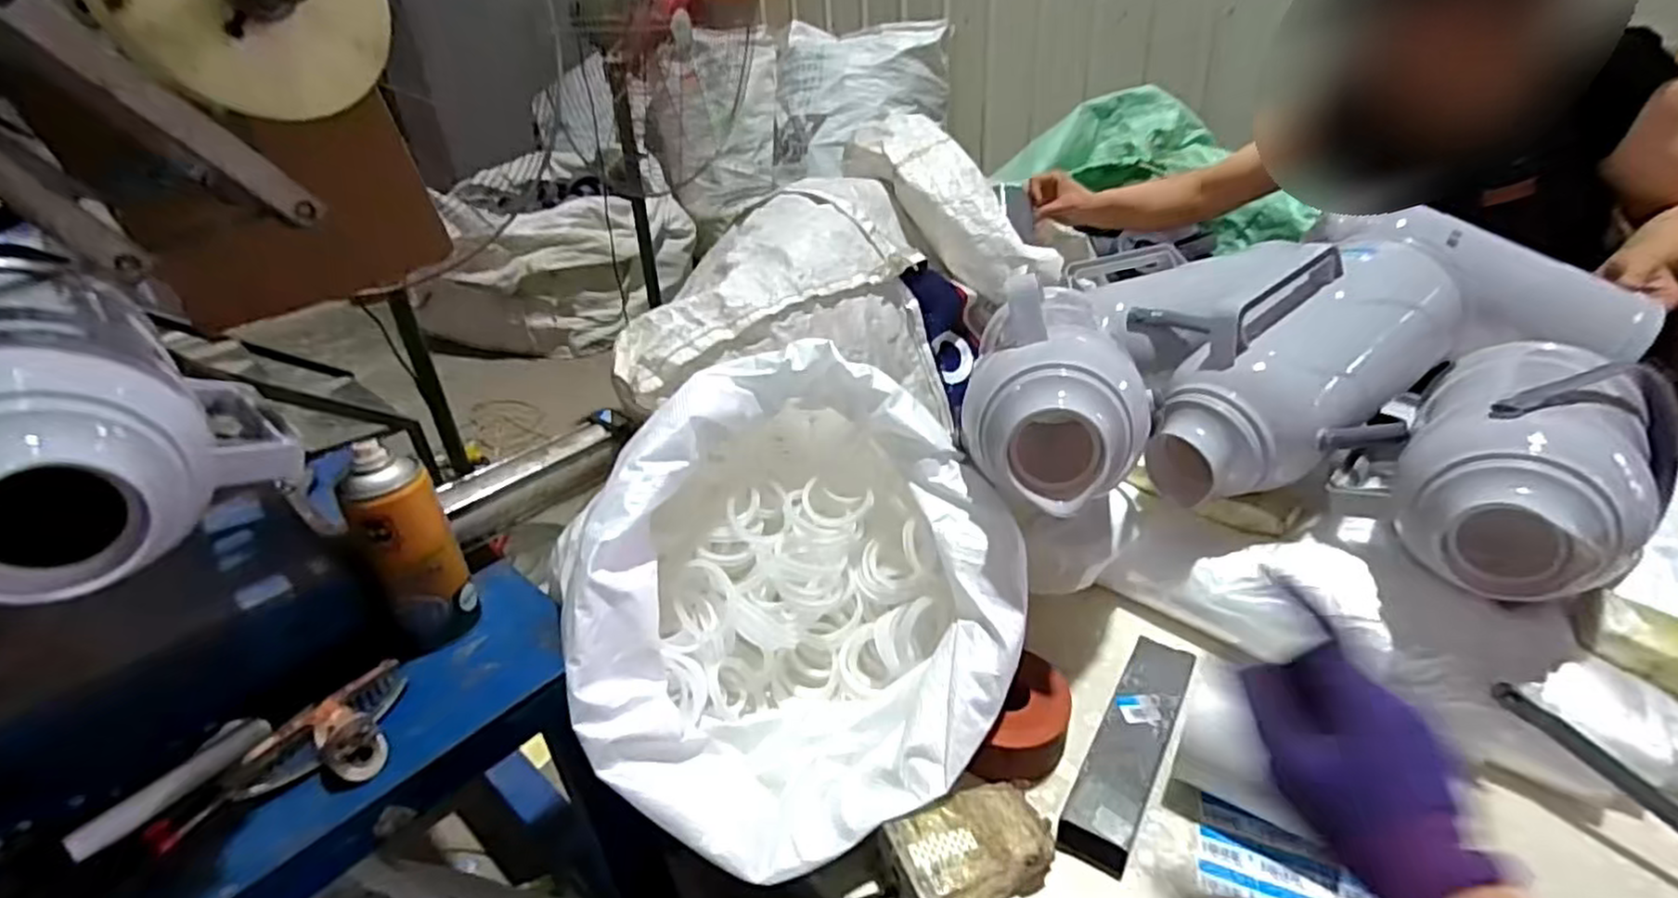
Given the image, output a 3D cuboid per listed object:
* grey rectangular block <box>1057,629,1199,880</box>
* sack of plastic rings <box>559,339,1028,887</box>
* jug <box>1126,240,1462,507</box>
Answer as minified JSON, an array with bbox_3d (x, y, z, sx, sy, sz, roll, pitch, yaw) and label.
[{"bbox_3d":[0.228,0.227,0.552,0.046,0.031,0.200,18,37,31],"label":"grey rectangular block"},{"bbox_3d":[-0.037,0.106,0.551,0.313,0.241,0.327,23,40,37],"label":"sack of plastic rings"},{"bbox_3d":[0.431,-0.101,0.660,0.361,0.161,0.146,-31,37,-12],"label":"jug"}]

